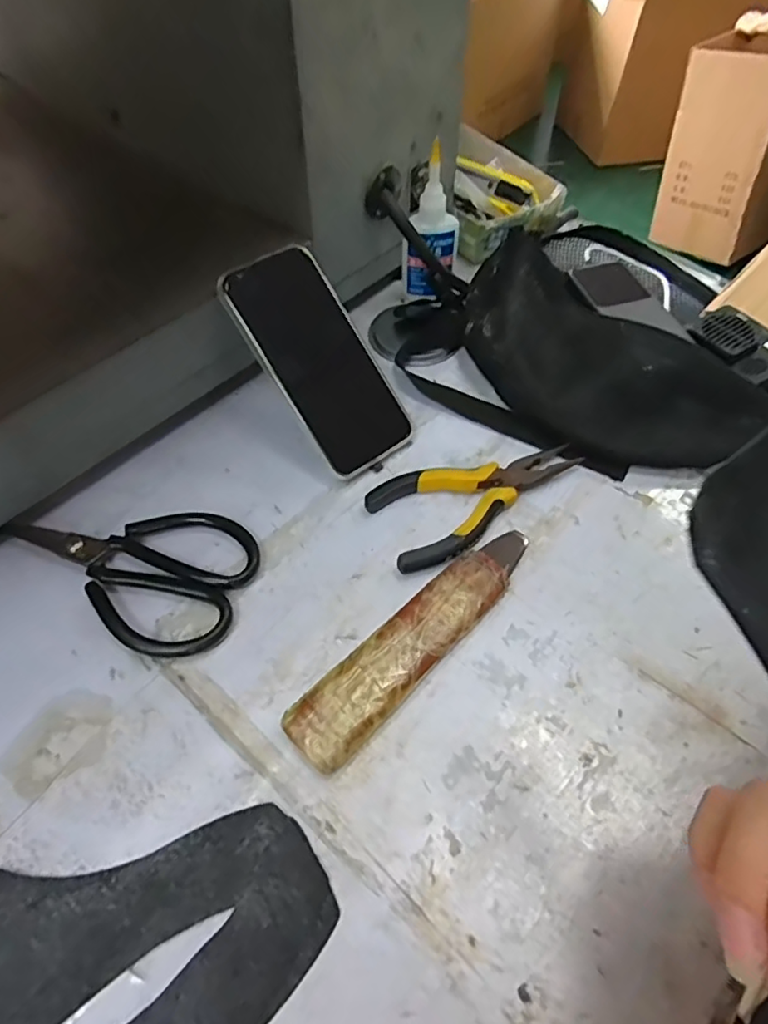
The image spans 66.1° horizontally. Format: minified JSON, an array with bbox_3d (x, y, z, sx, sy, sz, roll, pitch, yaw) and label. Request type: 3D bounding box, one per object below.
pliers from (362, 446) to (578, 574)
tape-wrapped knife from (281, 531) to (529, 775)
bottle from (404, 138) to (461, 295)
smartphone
[{"bbox_3d":[0.068,-0.010,0.413,0.148,0.017,0.070,-19,58,-13],"label":"pliers"},{"bbox_3d":[0.024,0.074,0.354,0.186,0.019,0.039,-39,64,-23],"label":"tape-wrapped knife"},{"bbox_3d":[0.040,-0.238,0.496,0.039,0.116,0.033,-28,60,-18],"label":"bottle"},{"bbox_3d":[-0.046,-0.108,0.426,0.076,0.011,0.162,-35,96,-21],"label":"smartphone"}]

